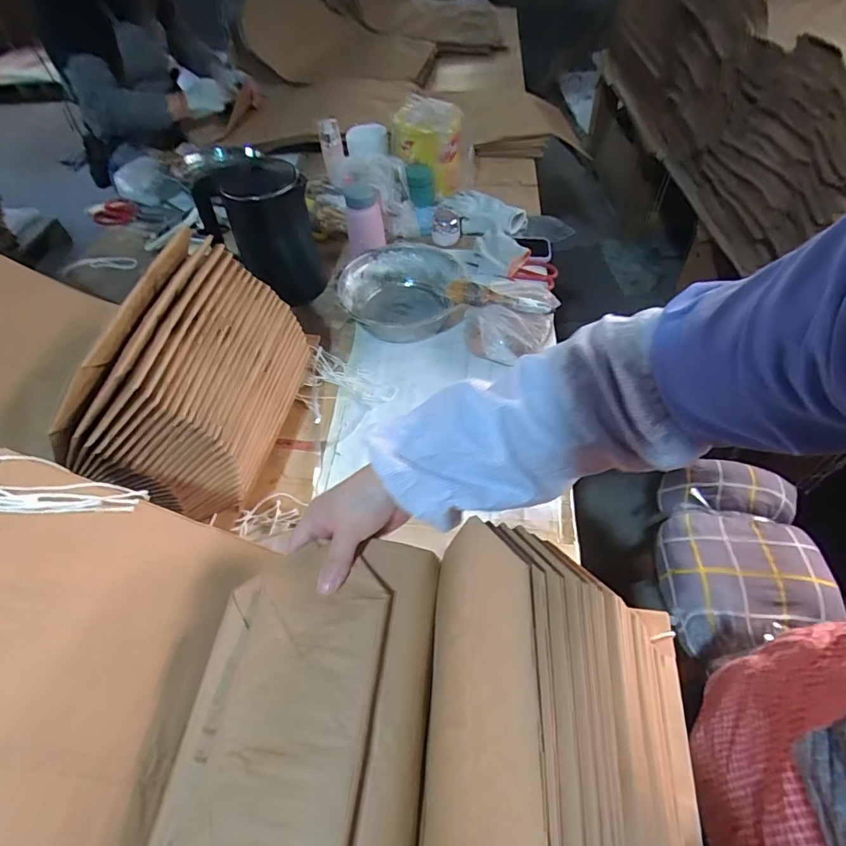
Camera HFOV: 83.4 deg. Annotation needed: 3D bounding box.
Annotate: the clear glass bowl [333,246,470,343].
[{"bbox_3d":[-0.034,-0.249,0.871,0.219,0.053,0.201,-2,53,3],"label":"clear glass bowl"}]

